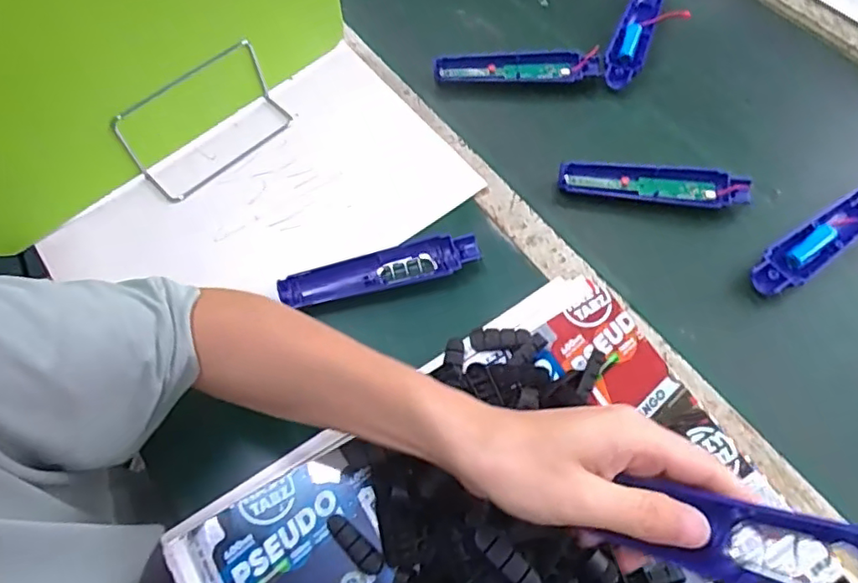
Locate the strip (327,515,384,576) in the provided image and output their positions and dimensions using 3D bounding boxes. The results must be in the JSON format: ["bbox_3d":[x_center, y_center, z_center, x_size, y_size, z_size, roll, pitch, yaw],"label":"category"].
[{"bbox_3d":[-0.051,0.175,0.412,0.047,0.008,0.015,39,70,18],"label":"strip"}]

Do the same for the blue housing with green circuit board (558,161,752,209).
[{"bbox_3d":[0.210,-0.100,0.564,0.168,0.027,0.033,10,63,6],"label":"blue housing with green circuit board"}]

